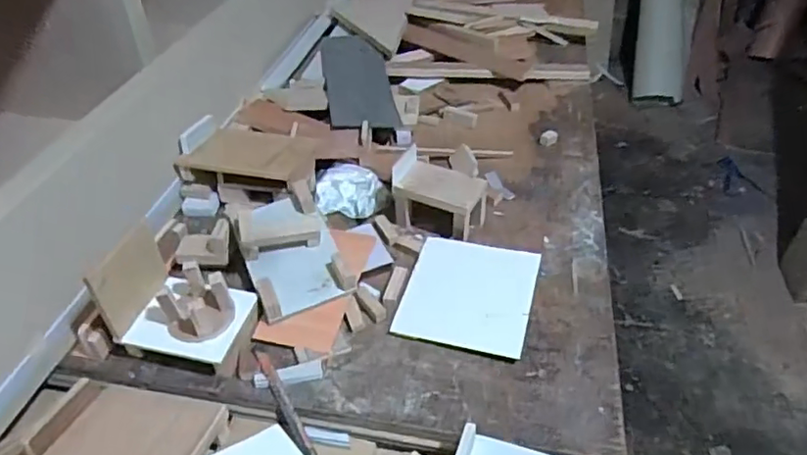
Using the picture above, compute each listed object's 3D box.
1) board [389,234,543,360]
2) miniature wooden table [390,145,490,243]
[{"bbox_3d":[0.084,0.081,0.740,0.156,0.008,0.164,8,47,17],"label":"board"},{"bbox_3d":[0.049,-0.040,0.841,0.130,0.089,0.078,18,44,20],"label":"miniature wooden table"}]

